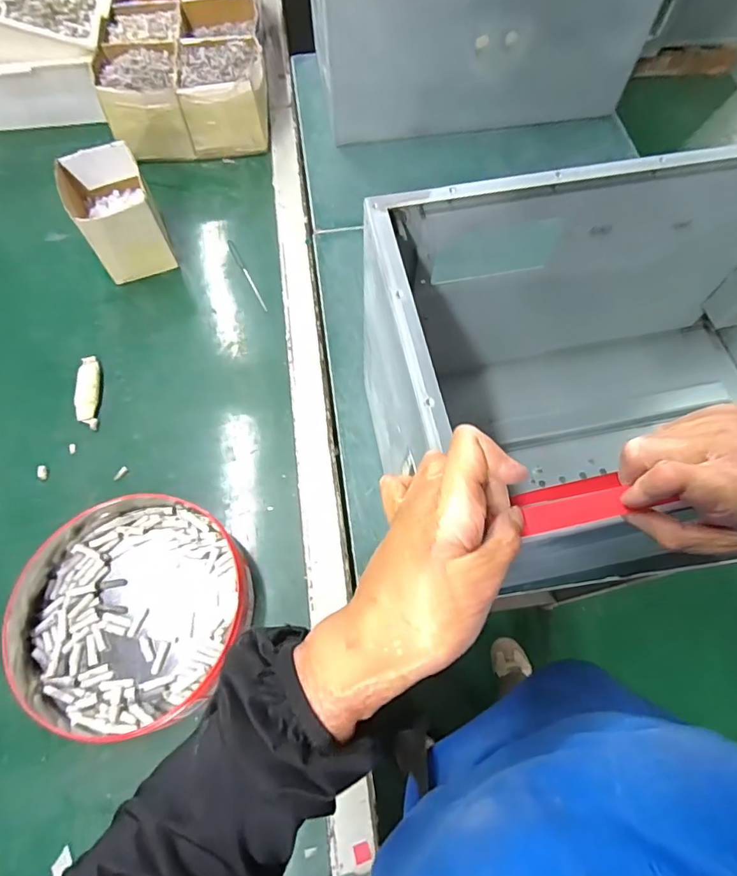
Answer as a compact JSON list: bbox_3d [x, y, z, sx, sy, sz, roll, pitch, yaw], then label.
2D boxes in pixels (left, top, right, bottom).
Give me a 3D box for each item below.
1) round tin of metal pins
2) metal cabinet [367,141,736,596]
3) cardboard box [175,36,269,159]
[{"bbox_3d":[-0.279,0.193,0.575,0.258,0.052,0.253,0,67,0],"label":"round tin of metal pins"},{"bbox_3d":[0.316,-0.064,0.537,0.591,0.331,0.293,-12,67,-5],"label":"metal cabinet"},{"bbox_3d":[-0.248,-0.602,0.892,0.145,0.130,0.137,-5,67,-2],"label":"cardboard box"}]

